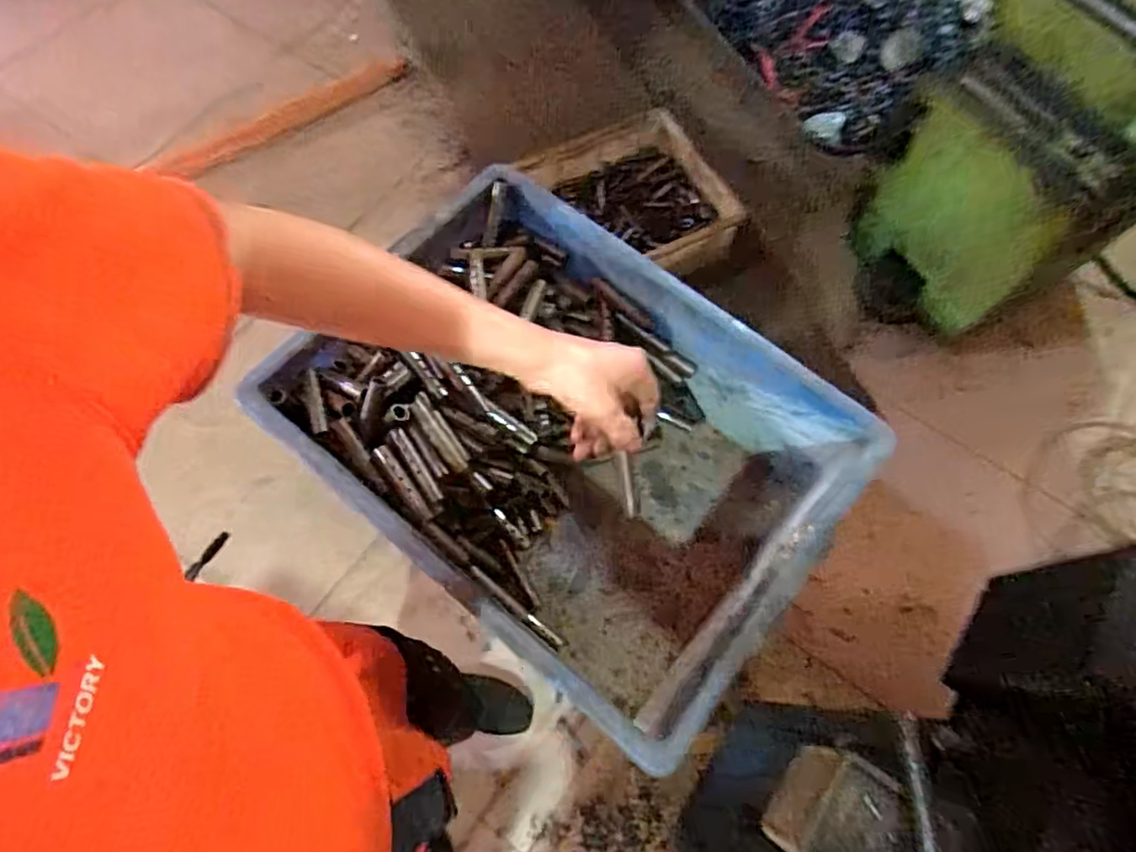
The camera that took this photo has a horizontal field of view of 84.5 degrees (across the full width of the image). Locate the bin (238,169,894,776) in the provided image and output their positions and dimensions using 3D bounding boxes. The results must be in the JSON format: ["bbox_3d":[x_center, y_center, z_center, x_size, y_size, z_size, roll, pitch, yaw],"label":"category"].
[{"bbox_3d":[-0.003,0.018,0.628,0.472,0.178,0.352,37,72,13],"label":"bin"}]

